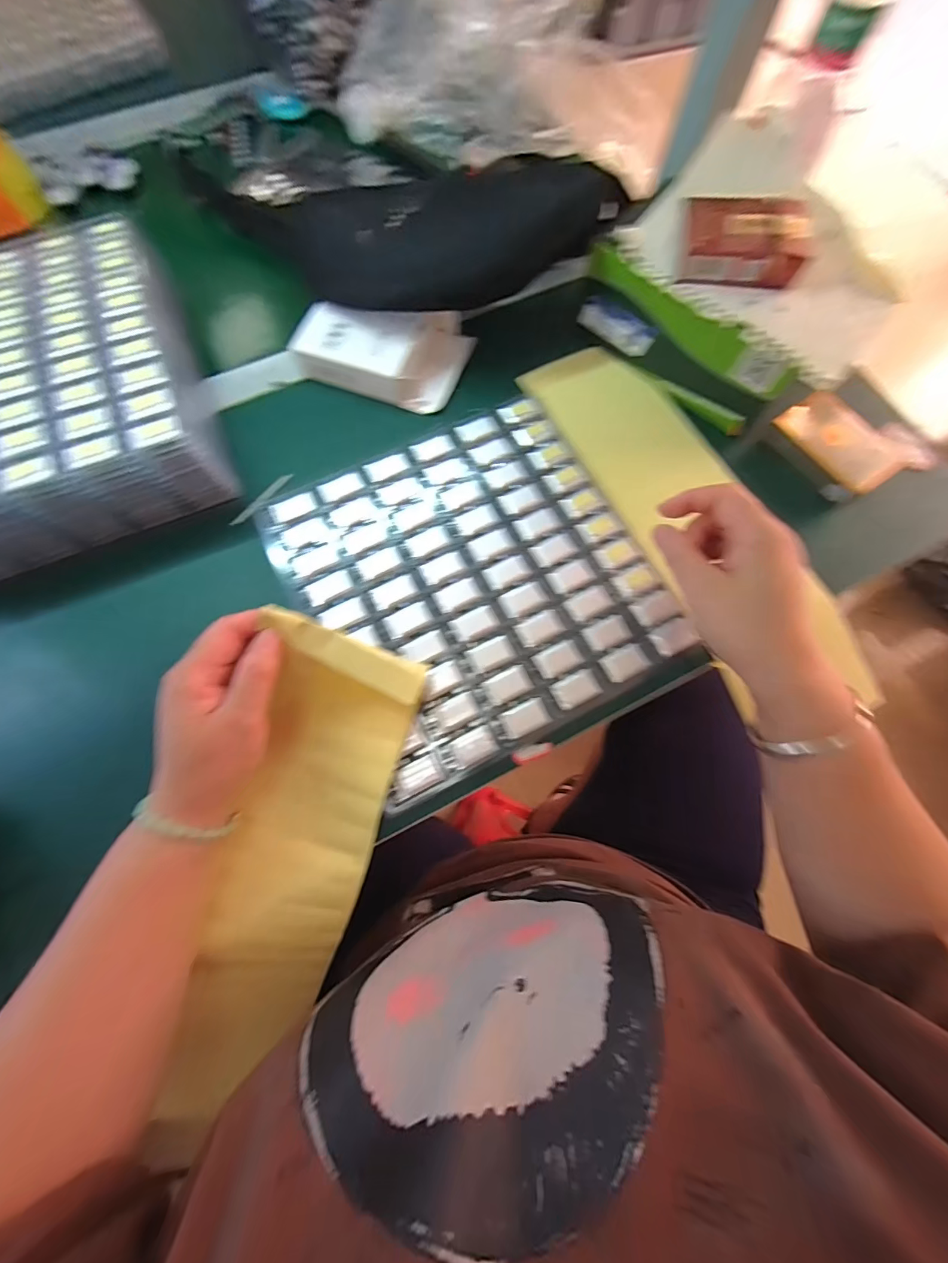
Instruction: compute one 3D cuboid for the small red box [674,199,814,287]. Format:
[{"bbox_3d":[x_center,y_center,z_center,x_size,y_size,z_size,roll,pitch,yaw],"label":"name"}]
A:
[{"bbox_3d":[0.199,-0.292,0.324,0.084,0.029,0.056,7,72,2],"label":"small red box"}]

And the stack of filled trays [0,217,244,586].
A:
[{"bbox_3d":[-0.366,-0.188,0.346,0.255,0.069,0.258,-21,73,-7],"label":"stack of filled trays"}]

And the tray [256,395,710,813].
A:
[{"bbox_3d":[0.000,-0.045,0.340,0.251,0.013,0.268,-27,74,-9],"label":"tray"}]

